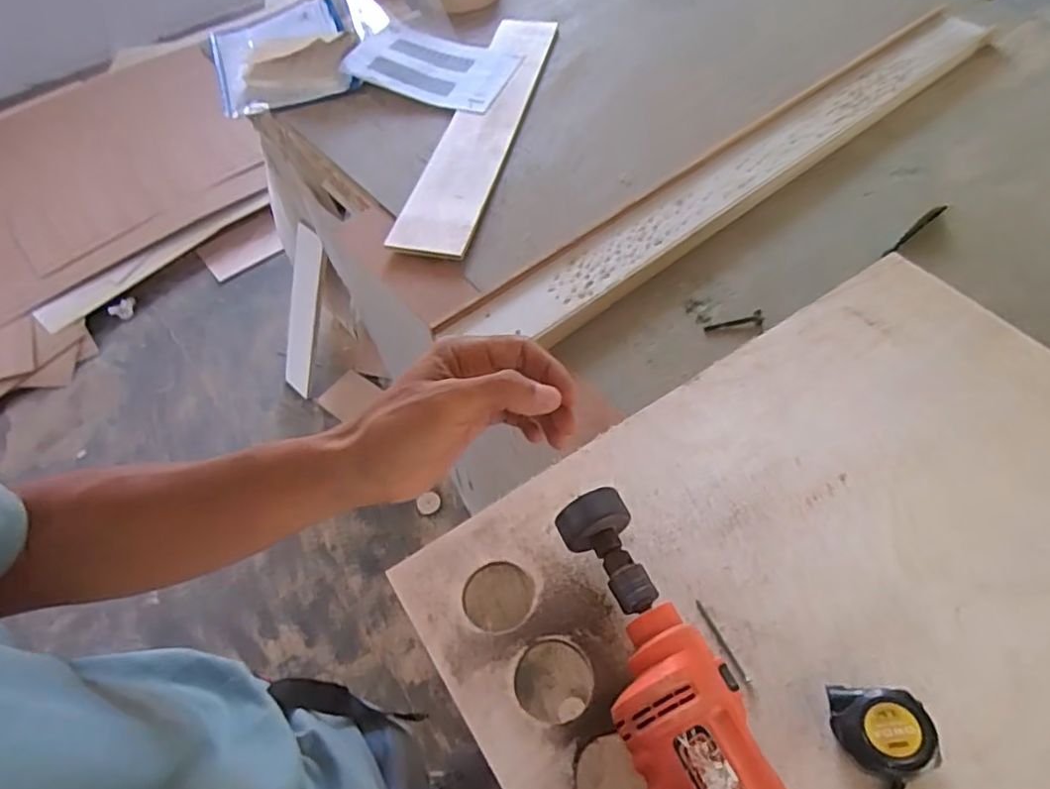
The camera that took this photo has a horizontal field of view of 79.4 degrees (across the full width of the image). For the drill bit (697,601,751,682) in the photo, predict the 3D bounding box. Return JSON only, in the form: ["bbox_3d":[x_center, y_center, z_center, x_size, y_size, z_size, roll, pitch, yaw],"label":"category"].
[{"bbox_3d":[0.167,0.207,0.534,0.005,0.005,0.073,-22,55,-11],"label":"drill bit"}]

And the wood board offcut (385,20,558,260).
[{"bbox_3d":[-0.078,-0.468,1.102,0.135,0.023,0.681,12,62,11],"label":"wood board offcut"}]

